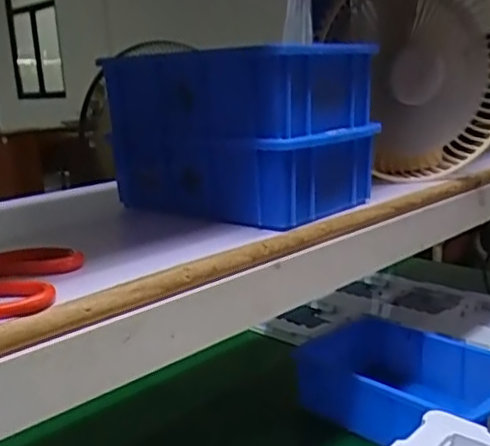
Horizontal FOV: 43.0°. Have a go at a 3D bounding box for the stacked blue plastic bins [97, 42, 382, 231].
[{"bbox_3d":[0.001,-0.076,0.509,0.187,0.119,0.134,7,17,39],"label":"stacked blue plastic bins"}]

